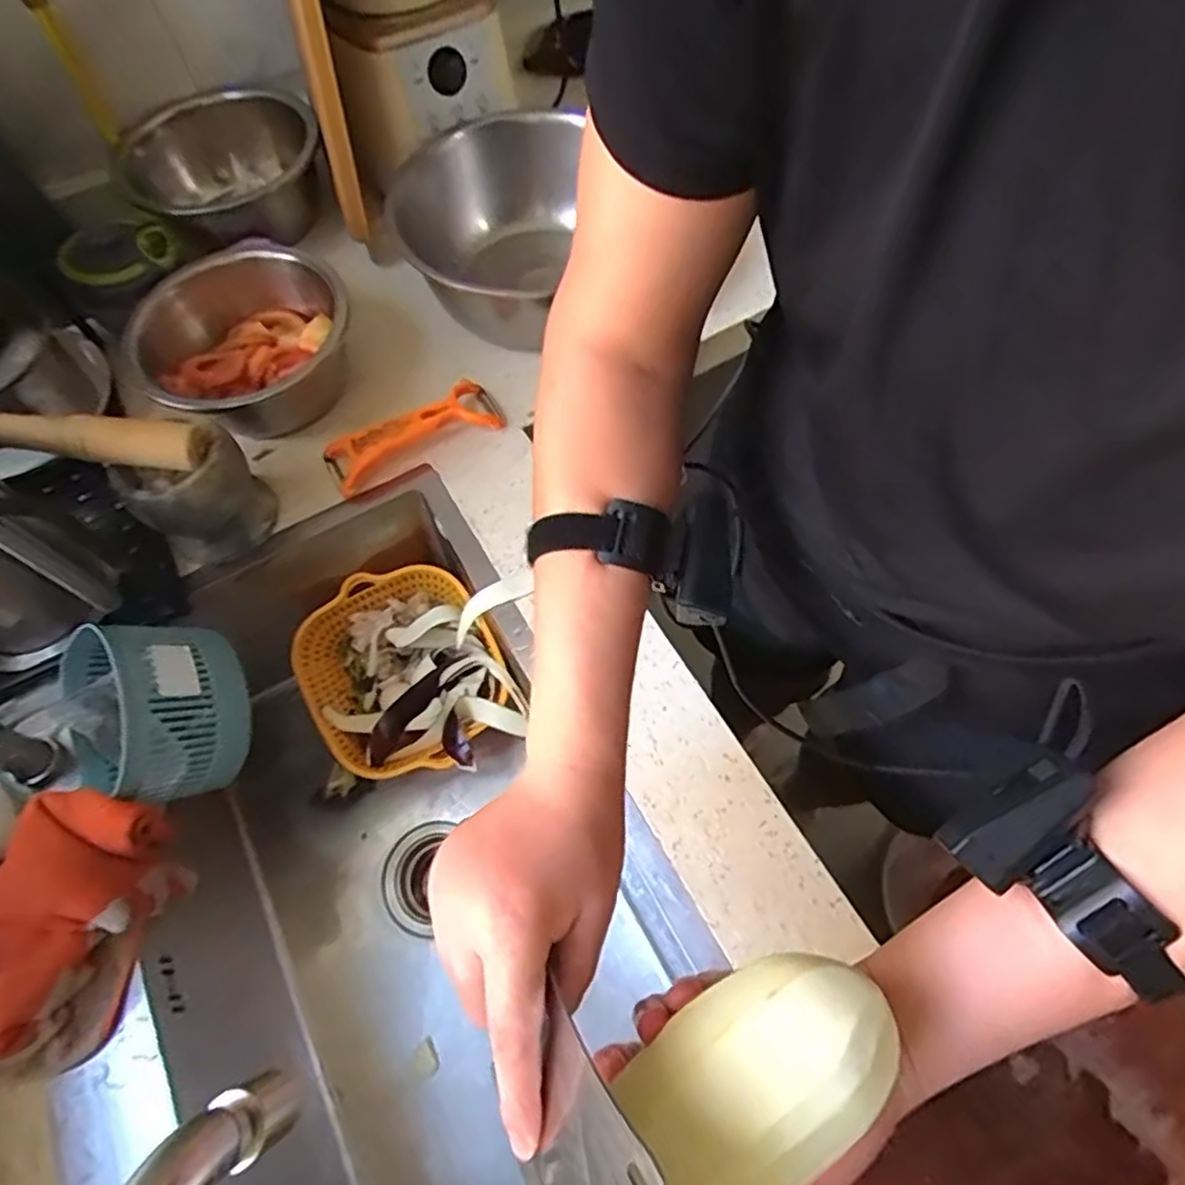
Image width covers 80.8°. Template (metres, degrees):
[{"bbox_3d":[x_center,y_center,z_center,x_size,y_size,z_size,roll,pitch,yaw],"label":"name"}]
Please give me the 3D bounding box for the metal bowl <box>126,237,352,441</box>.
[{"bbox_3d":[-0.357,-0.257,0.712,0.222,0.093,0.195,39,72,20],"label":"metal bowl"}]

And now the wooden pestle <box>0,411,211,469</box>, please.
[{"bbox_3d":[-0.402,-0.125,0.553,0.166,0.040,0.031,3,63,-11],"label":"wooden pestle"}]

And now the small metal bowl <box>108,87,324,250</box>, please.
[{"bbox_3d":[-0.413,-0.482,0.809,0.216,0.102,0.189,-32,66,-12],"label":"small metal bowl"}]

